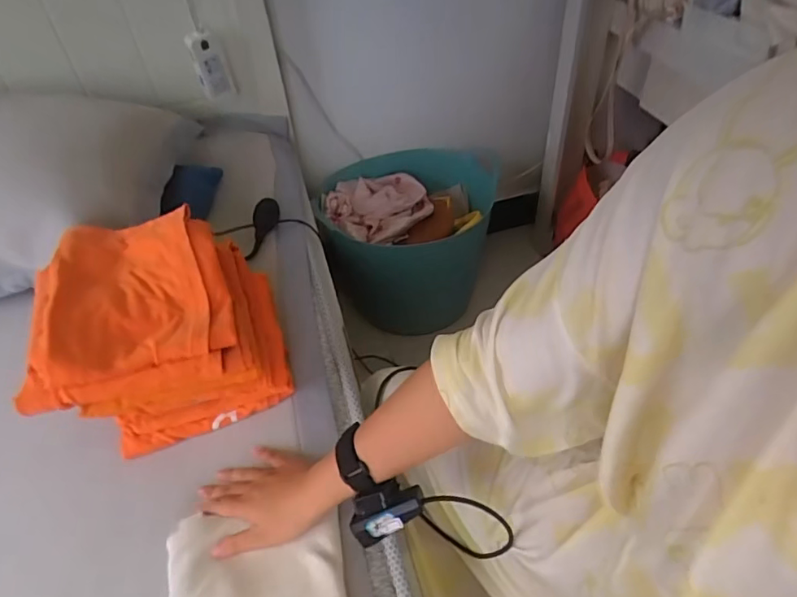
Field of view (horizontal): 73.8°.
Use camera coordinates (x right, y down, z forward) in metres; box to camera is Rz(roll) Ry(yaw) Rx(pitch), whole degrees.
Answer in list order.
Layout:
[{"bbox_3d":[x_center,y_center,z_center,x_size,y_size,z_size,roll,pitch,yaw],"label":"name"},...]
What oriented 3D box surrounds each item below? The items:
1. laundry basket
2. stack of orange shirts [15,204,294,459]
[{"bbox_3d":[0.045,-0.144,1.397,0.437,0.351,0.329,-7,46,-3],"label":"laundry basket"},{"bbox_3d":[-0.284,0.039,0.656,0.251,0.189,0.221,-15,47,-10],"label":"stack of orange shirts"}]

